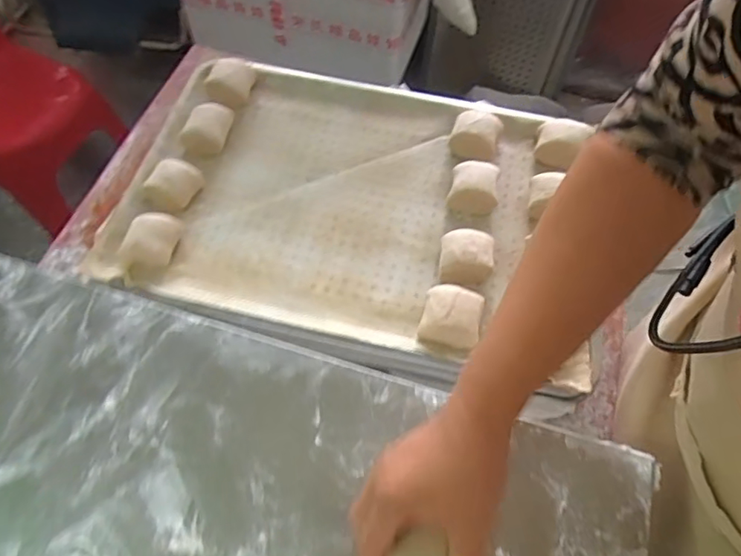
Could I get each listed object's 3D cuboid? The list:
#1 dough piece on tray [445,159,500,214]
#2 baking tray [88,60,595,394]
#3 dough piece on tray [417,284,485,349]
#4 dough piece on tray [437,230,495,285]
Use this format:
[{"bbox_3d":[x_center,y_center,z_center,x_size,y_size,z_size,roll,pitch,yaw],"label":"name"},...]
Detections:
[{"bbox_3d":[0.132,-0.118,0.680,0.061,0.032,0.068,10,63,4],"label":"dough piece on tray"},{"bbox_3d":[-0.026,-0.105,0.678,0.604,0.047,0.386,12,63,5],"label":"baking tray"},{"bbox_3d":[0.090,0.042,0.589,0.063,0.029,0.066,12,63,5],"label":"dough piece on tray"},{"bbox_3d":[0.111,-0.024,0.629,0.060,0.037,0.070,6,62,2],"label":"dough piece on tray"}]

